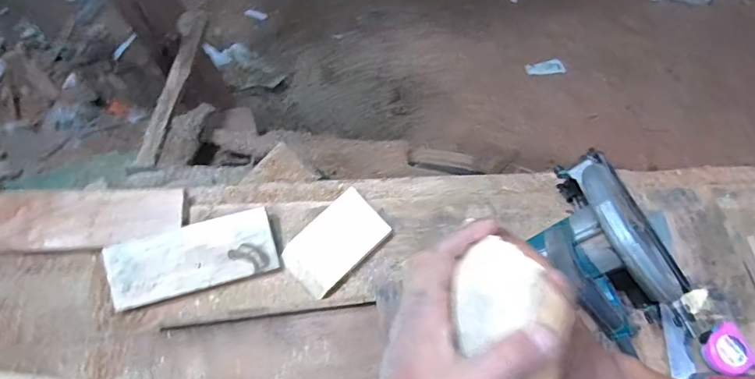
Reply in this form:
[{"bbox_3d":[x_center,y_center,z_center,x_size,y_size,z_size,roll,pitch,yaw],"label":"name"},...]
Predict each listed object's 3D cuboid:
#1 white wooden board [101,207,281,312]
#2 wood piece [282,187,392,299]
[{"bbox_3d":[-0.314,0.116,0.810,0.278,0.016,0.109,-15,79,0],"label":"white wooden board"},{"bbox_3d":[-0.073,0.091,0.827,0.174,0.033,0.113,-40,74,-16],"label":"wood piece"}]

